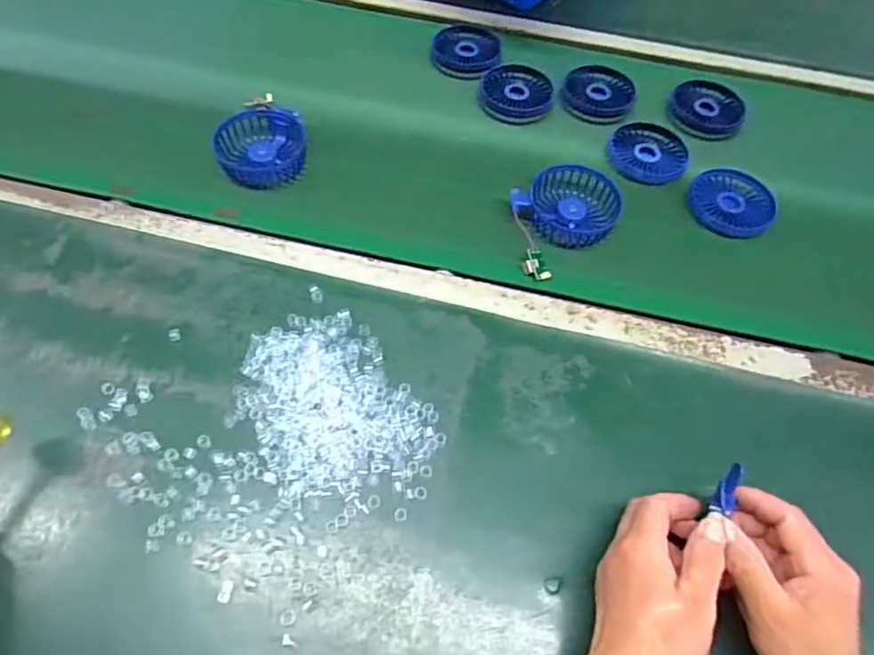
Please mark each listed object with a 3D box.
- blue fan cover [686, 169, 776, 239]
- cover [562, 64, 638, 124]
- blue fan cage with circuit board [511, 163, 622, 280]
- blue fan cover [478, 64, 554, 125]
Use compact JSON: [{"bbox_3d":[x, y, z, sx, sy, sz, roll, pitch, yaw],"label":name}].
[{"bbox_3d":[0.312,-0.133,0.604,0.088,0.009,0.092,30,61,13],"label":"blue fan cover"},{"bbox_3d":[0.196,-0.286,0.692,0.085,0.013,0.092,26,60,11],"label":"cover"},{"bbox_3d":[0.124,-0.115,0.570,0.133,0.024,0.089,-33,67,-21],"label":"blue fan cage with circuit board"},{"bbox_3d":[0.095,-0.281,0.687,0.088,0.017,0.085,7,59,0],"label":"blue fan cover"}]

